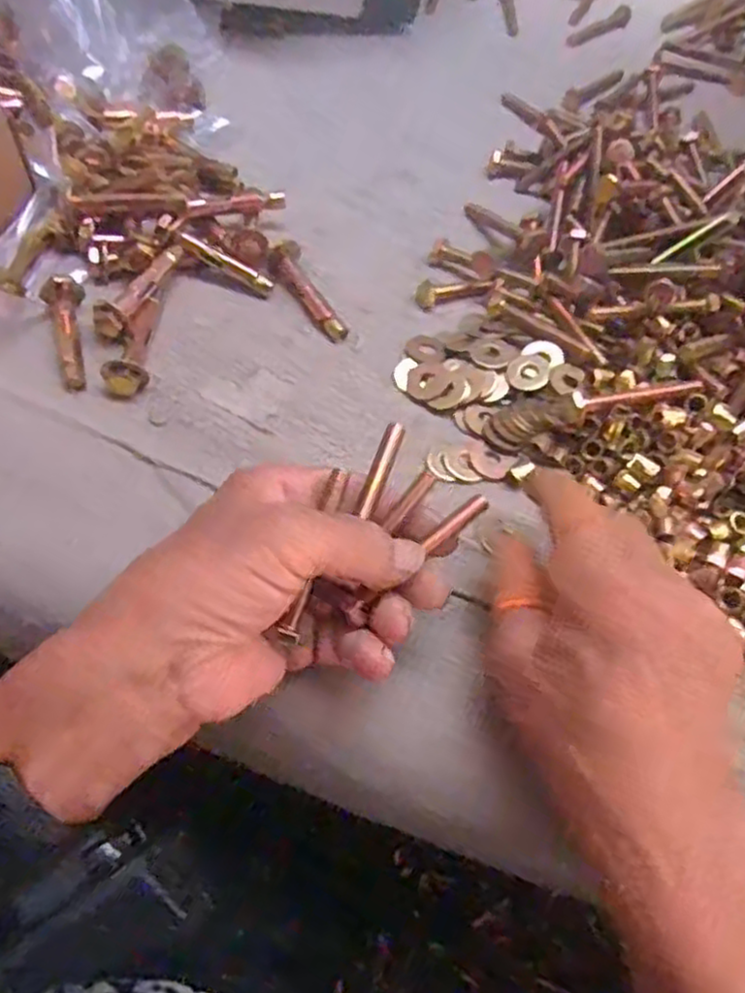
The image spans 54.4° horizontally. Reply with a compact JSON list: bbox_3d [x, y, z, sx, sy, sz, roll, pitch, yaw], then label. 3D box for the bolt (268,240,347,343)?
[{"bbox_3d":[-0.034,-0.105,0.370,0.019,0.011,0.066,-22,60,-16],"label":"bolt"}]

